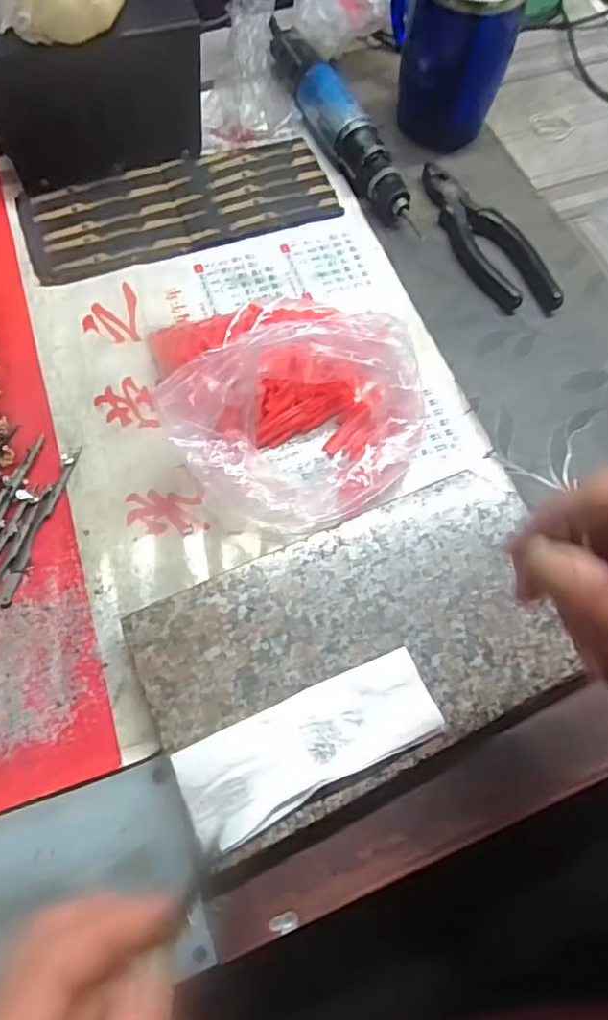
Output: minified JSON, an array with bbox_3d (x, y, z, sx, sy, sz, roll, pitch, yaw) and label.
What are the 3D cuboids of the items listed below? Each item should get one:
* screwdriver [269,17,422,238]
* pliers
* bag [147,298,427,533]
[{"bbox_3d":[0.026,-0.332,0.492,0.042,0.039,0.243,-23,70,-12],"label":"screwdriver"},{"bbox_3d":[0.144,-0.220,0.463,0.048,0.015,0.166,-19,69,-11],"label":"pliers"},{"bbox_3d":[-0.010,-0.065,0.362,0.170,0.066,0.153,-3,67,-4],"label":"bag"}]

